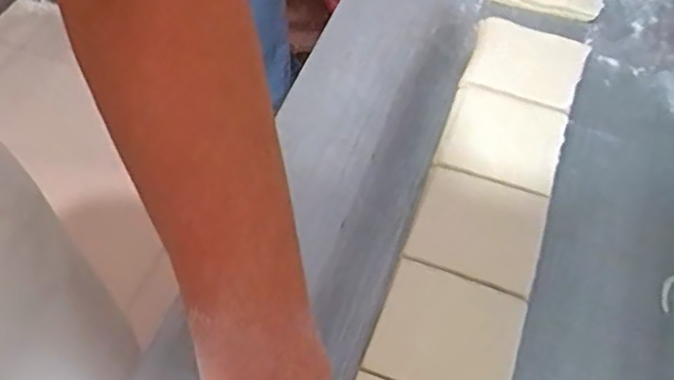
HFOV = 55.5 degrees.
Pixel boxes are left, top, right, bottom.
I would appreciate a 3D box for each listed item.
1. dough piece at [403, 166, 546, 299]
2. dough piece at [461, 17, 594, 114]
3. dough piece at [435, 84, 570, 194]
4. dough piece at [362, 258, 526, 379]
[{"bbox_3d":[0.091,0.026,0.421,0.078,0.018,0.075,17,59,8],"label":"dough piece"},{"bbox_3d":[0.146,-0.098,0.500,0.083,0.018,0.079,21,60,11],"label":"dough piece"},{"bbox_3d":[0.118,-0.035,0.462,0.078,0.017,0.081,17,59,8],"label":"dough piece"},{"bbox_3d":[0.065,0.088,0.382,0.079,0.015,0.073,19,59,10],"label":"dough piece"}]

